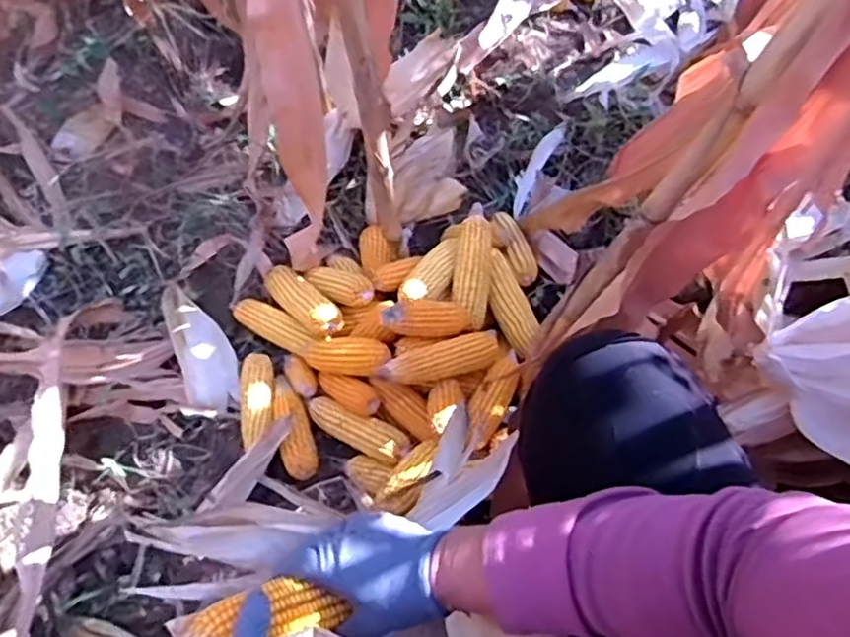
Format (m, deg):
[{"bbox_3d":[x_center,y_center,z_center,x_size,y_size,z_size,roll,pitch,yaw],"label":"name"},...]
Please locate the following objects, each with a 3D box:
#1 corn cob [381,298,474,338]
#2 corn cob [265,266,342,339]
[{"bbox_3d":[0.002,0.000,0.942,0.124,0.037,0.042,2,60,-15],"label":"corn cob"},{"bbox_3d":[-0.189,-0.030,1.048,0.057,0.044,0.168,-39,51,-17],"label":"corn cob"}]

